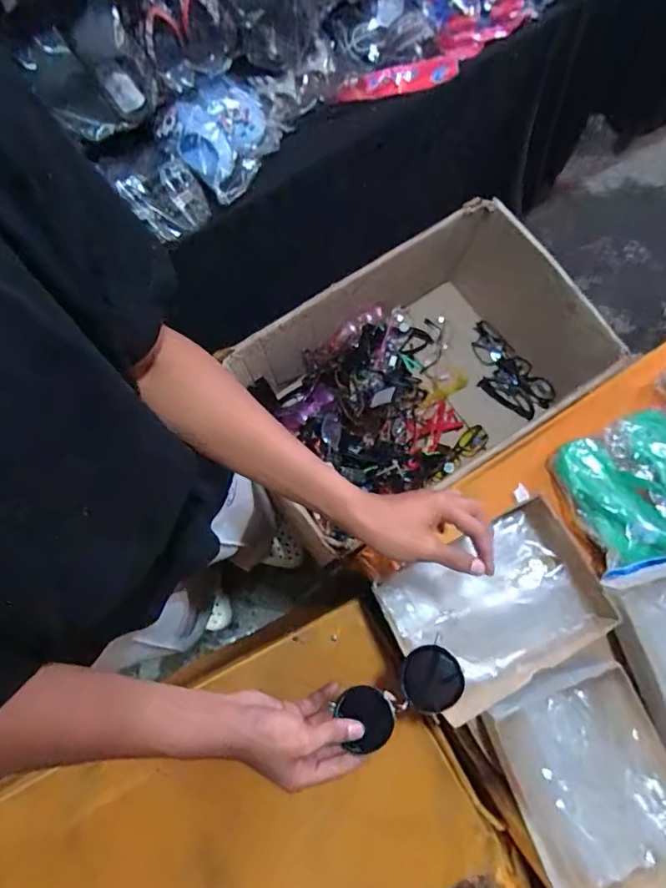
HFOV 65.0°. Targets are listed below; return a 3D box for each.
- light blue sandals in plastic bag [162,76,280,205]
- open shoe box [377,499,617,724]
[{"bbox_3d":[-0.189,-0.517,0.886,0.155,0.080,0.171,41,81,-21],"label":"light blue sandals in plastic bag"},{"bbox_3d":[0.191,0.187,0.620,0.237,0.064,0.160,-29,79,-4],"label":"open shoe box"}]

